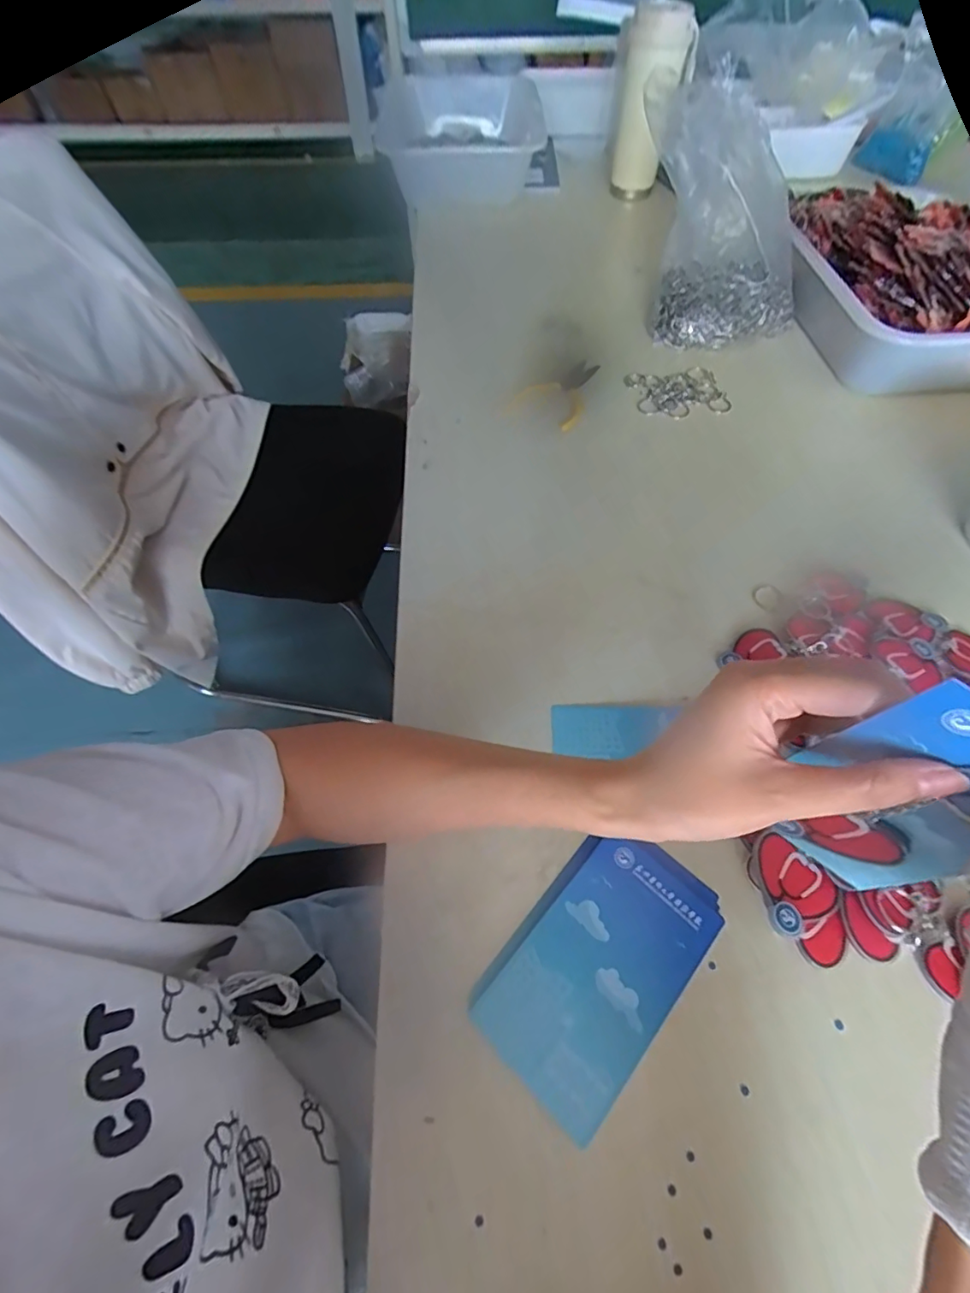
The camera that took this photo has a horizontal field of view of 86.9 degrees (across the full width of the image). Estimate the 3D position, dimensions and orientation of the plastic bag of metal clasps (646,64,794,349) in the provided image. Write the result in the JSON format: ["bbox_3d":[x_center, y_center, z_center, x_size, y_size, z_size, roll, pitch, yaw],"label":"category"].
[{"bbox_3d":[0.265,-0.462,0.568,0.154,0.154,0.195,-8,60,-4],"label":"plastic bag of metal clasps"}]

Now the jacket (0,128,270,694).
[{"bbox_3d":[-0.557,-0.298,0.765,0.300,0.497,0.497,4,60,2],"label":"jacket"}]

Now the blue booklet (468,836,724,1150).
[{"bbox_3d":[0.066,0.177,0.292,0.085,0.006,0.143,39,68,19],"label":"blue booklet"}]

